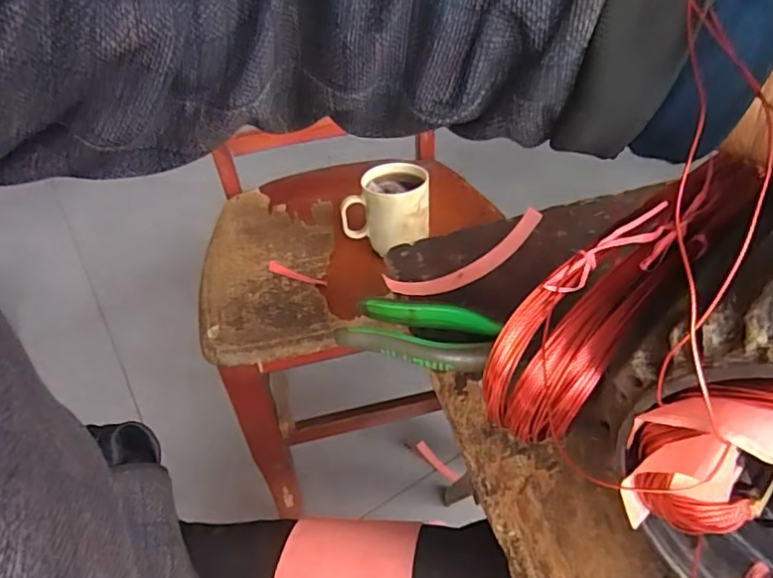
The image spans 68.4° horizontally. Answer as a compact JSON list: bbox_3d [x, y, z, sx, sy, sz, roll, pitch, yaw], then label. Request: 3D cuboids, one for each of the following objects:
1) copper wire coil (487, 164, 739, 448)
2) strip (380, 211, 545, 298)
[{"bbox_3d":[0.100,0.004,0.258,0.150,0.045,0.037,-50,48,3],"label":"copper wire coil"},{"bbox_3d":[0.063,-0.023,0.439,0.130,0.037,0.013,-26,43,-4],"label":"strip"}]

